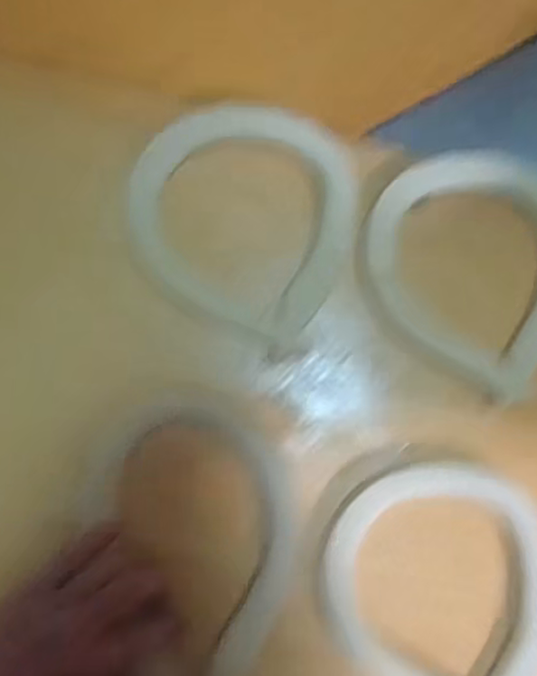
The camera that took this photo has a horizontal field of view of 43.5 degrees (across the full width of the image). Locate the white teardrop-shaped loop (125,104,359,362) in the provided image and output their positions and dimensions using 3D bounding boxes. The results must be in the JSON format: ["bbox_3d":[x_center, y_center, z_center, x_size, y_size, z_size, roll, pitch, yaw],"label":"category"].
[{"bbox_3d":[-0.016,-0.086,0.446,0.146,0.023,0.142,0,84,-3],"label":"white teardrop-shaped loop"}]

